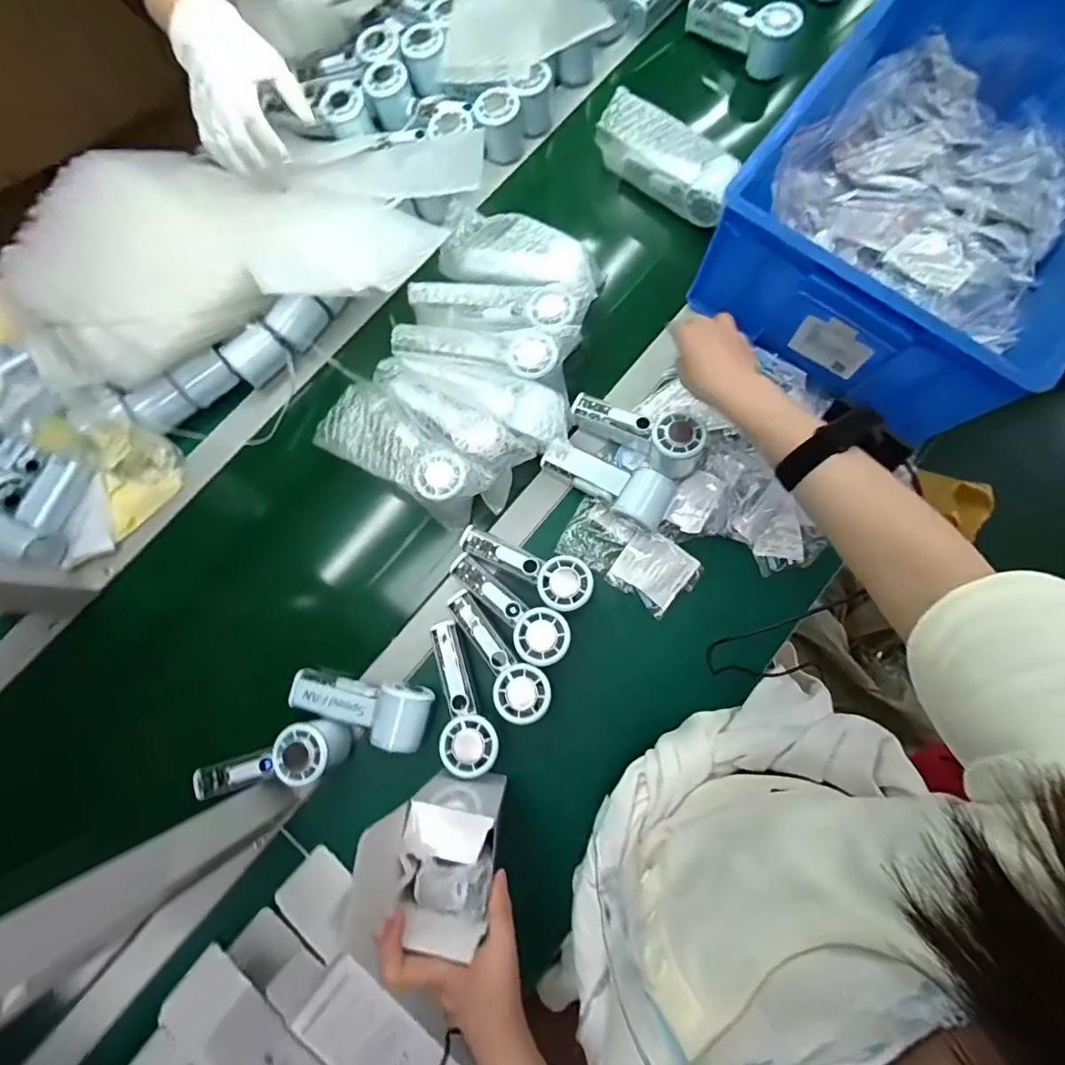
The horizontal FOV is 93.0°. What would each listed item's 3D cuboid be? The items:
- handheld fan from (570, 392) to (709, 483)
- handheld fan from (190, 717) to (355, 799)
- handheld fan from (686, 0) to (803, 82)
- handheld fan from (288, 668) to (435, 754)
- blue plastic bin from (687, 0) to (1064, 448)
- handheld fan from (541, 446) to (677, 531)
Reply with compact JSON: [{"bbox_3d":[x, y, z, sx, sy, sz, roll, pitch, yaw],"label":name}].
[{"bbox_3d":[0.120,-0.120,0.585,0.155,0.066,0.056,25,81,19],"label":"handheld fan"},{"bbox_3d":[-0.270,0.239,0.538,0.159,0.064,0.059,-20,79,13],"label":"handheld fan"},{"bbox_3d":[0.289,-0.701,0.701,0.166,0.061,0.050,35,82,7],"label":"handheld fan"},{"bbox_3d":[-0.184,0.179,0.538,0.153,0.045,0.062,17,80,4],"label":"handheld fan"},{"bbox_3d":[0.462,-0.388,0.567,0.351,0.141,0.460,37,83,7],"label":"blue plastic bin"},{"bbox_3d":[0.084,-0.063,0.578,0.154,0.047,0.065,30,82,6],"label":"handheld fan"}]

